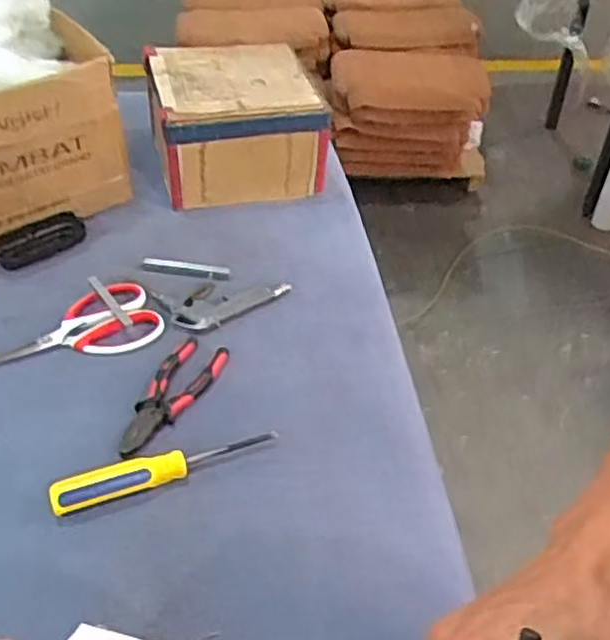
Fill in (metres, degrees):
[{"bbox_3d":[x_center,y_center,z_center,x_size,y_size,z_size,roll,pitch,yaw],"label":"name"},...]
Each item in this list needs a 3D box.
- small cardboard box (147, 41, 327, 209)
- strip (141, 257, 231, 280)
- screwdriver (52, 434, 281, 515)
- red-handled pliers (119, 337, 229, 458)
[{"bbox_3d":[-0.100,-0.273,1.006,0.213,0.149,0.243,-9,41,-14],"label":"small cardboard box"},{"bbox_3d":[-0.140,-0.060,0.844,0.102,0.006,0.021,7,40,5],"label":"strip"},{"bbox_3d":[-0.121,0.127,0.636,0.197,0.027,0.034,-14,43,-19],"label":"screwdriver"},{"bbox_3d":[-0.128,0.074,0.701,0.056,0.017,0.152,17,42,15],"label":"red-handled pliers"}]

